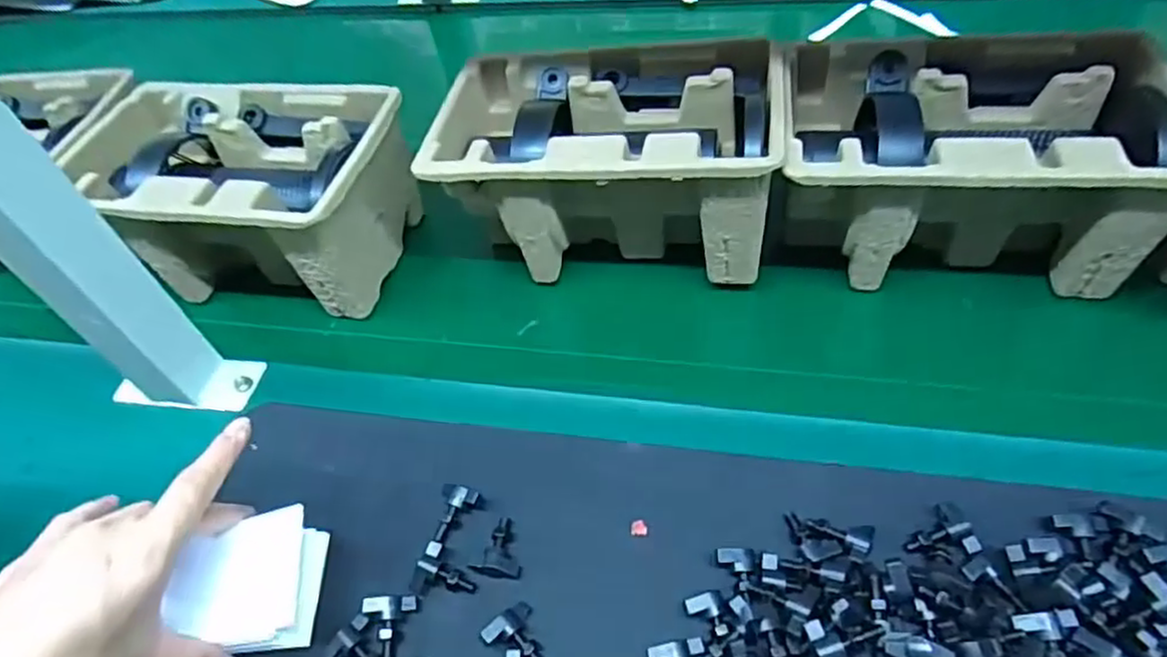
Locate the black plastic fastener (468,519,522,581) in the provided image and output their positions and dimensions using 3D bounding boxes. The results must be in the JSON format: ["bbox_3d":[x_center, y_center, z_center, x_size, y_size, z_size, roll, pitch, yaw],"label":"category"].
[{"bbox_3d":[-0.045,0.117,0.370,0.024,0.013,0.032,2,50,3],"label":"black plastic fastener"}]

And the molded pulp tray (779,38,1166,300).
[{"bbox_3d":[0.236,-0.108,0.448,0.217,0.108,0.136,5,51,6],"label":"molded pulp tray"}]

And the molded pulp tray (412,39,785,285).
[{"bbox_3d":[0.015,-0.121,0.487,0.218,0.108,0.143,5,51,6],"label":"molded pulp tray"}]

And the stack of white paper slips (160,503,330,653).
[{"bbox_3d":[-0.170,0.131,0.356,0.057,0.041,0.062,-2,50,0],"label":"stack of white paper slips"}]

